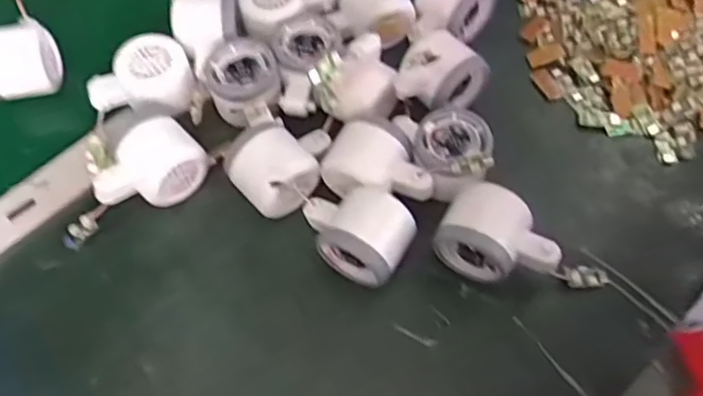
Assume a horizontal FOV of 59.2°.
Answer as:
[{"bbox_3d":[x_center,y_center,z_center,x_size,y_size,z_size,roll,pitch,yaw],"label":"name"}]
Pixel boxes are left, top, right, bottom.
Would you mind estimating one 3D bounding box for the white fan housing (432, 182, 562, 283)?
[{"bbox_3d":[0.109,0.031,0.458,0.085,0.050,0.058,27,67,13],"label":"white fan housing"}]

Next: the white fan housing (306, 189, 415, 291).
[{"bbox_3d":[0.003,0.023,0.465,0.083,0.050,0.062,28,67,13],"label":"white fan housing"}]

